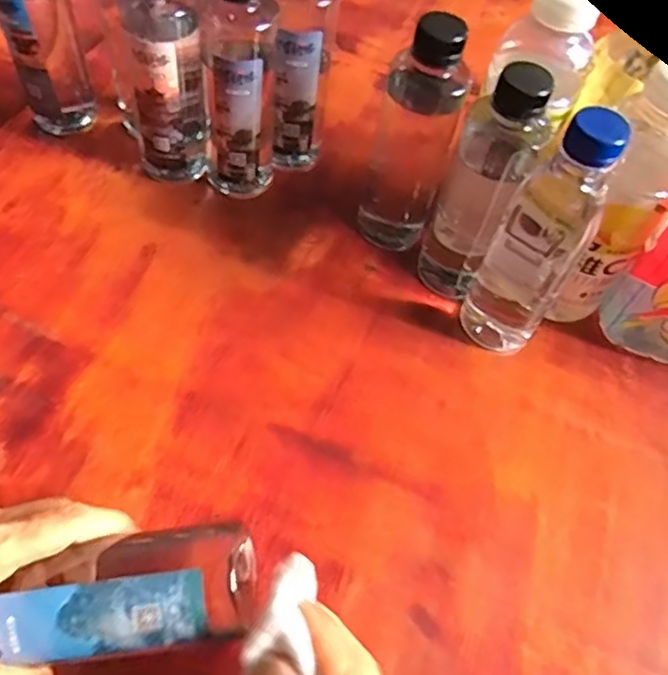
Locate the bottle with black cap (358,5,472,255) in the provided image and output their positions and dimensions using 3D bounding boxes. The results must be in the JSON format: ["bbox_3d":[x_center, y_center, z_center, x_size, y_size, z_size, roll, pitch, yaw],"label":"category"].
[{"bbox_3d":[0.055,-0.139,0.460,0.059,0.173,0.054,10,56,1],"label":"bottle with black cap"}]

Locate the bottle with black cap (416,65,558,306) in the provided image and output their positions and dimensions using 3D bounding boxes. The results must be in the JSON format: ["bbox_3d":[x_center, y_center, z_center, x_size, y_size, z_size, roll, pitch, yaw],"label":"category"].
[{"bbox_3d":[0.099,-0.102,0.442,0.051,0.174,0.056,18,57,7],"label":"bottle with black cap"}]

